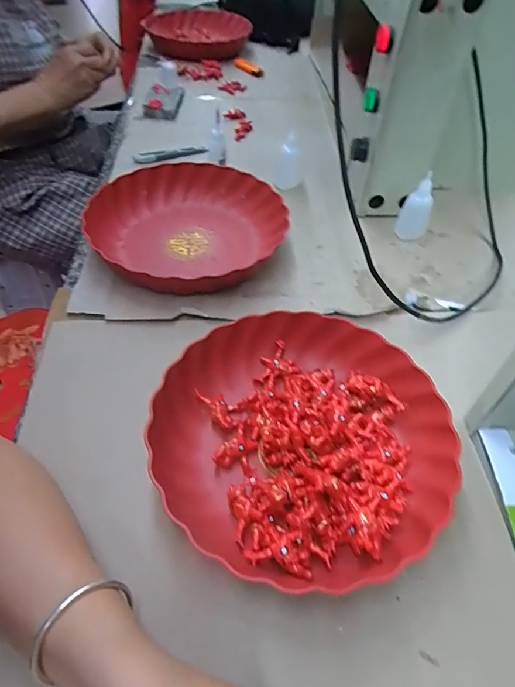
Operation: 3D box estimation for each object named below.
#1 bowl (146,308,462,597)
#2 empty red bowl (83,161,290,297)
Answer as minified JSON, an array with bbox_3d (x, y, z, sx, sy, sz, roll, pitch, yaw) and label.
[{"bbox_3d":[0.040,0.074,0.386,0.232,0.058,0.232,-1,50,1],"label":"bowl"},{"bbox_3d":[-0.085,-0.139,0.568,0.217,0.071,0.234,1,50,-2],"label":"empty red bowl"}]

